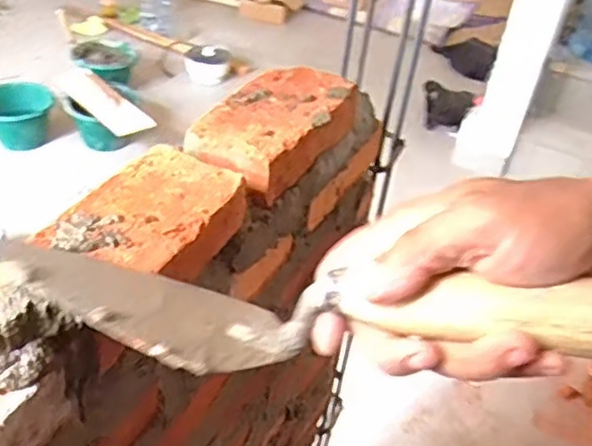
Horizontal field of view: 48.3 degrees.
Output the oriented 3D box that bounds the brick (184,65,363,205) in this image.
[{"bbox_3d":[-0.020,-0.072,0.522,0.083,0.040,0.139,21,40,17],"label":"brick"}]

